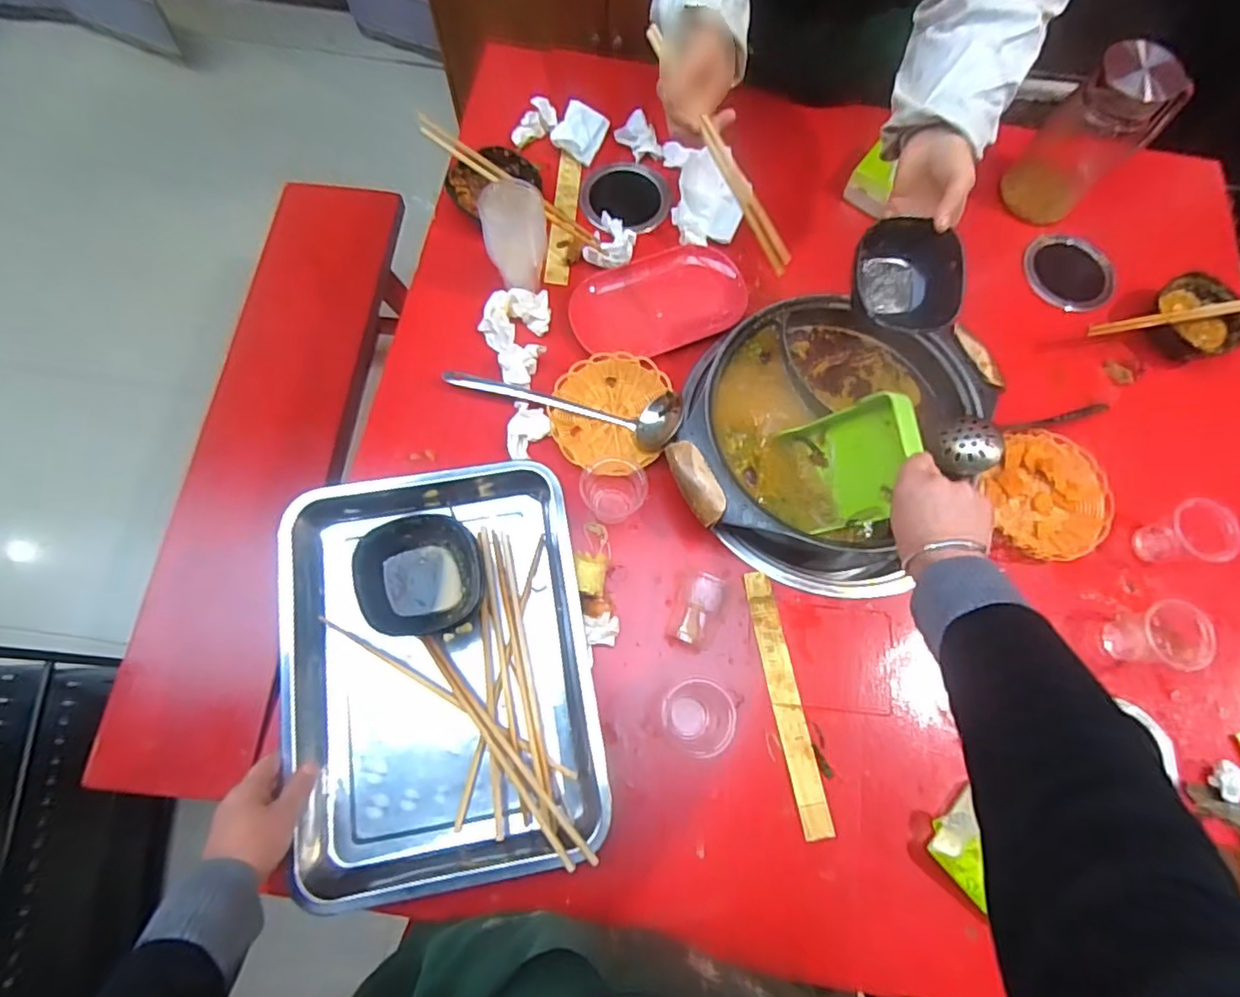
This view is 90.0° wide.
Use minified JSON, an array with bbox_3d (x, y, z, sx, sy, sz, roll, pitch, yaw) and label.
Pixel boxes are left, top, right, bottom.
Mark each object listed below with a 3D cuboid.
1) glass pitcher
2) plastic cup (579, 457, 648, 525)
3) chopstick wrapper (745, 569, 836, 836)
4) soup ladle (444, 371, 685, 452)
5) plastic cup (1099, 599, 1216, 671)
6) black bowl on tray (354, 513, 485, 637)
[{"bbox_3d":[0.597,-0.455,0.788,0.098,0.215,0.111,-43,77,-14],"label":"glass pitcher"},{"bbox_3d":[-0.006,-0.013,0.672,0.068,0.066,0.060,0,71,-1],"label":"plastic cup"},{"bbox_3d":[0.173,0.207,0.643,0.030,0.007,0.262,-9,71,-4],"label":"chopstick wrapper"},{"bbox_3d":[-0.061,-0.124,0.707,0.271,0.041,0.067,19,72,5],"label":"soup ladle"},{"bbox_3d":[0.565,0.146,0.653,0.060,0.068,0.068,-4,71,-3],"label":"plastic cup"},{"bbox_3d":[-0.194,0.076,0.608,0.112,0.050,0.112,-7,77,-15],"label":"black bowl on tray"}]

